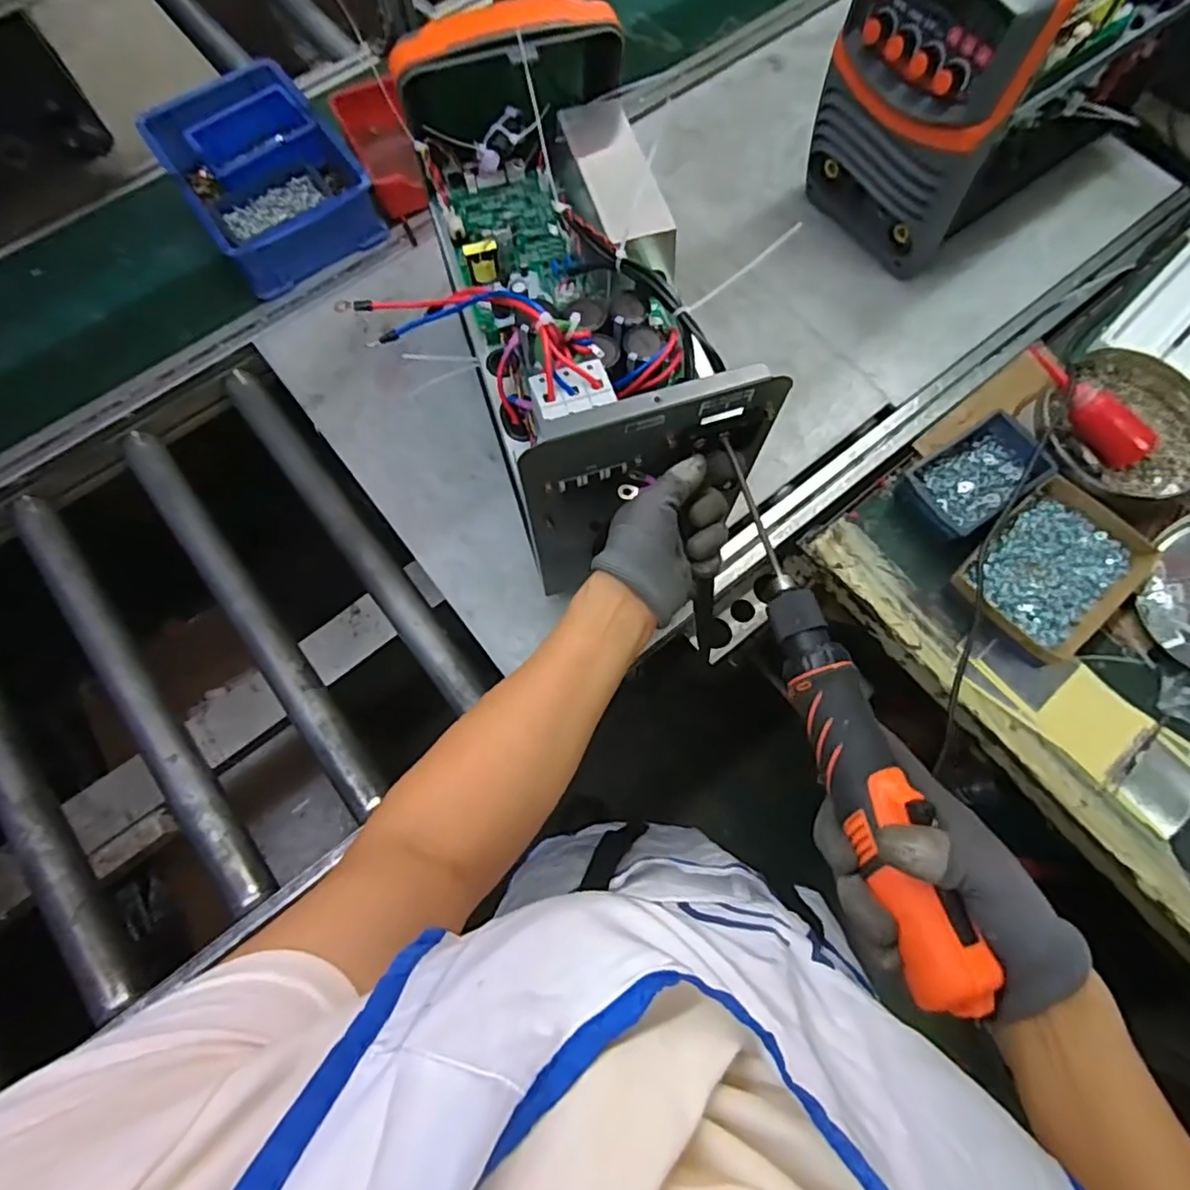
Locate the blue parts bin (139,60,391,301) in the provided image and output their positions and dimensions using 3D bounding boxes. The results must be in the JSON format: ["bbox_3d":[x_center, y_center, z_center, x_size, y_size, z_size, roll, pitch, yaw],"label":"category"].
[{"bbox_3d":[-0.453,-0.575,0.860,0.216,0.086,0.306,-35,75,-8],"label":"blue parts bin"}]

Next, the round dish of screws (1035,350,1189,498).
[{"bbox_3d":[0.595,-0.202,0.714,0.192,0.053,0.181,-1,73,2],"label":"round dish of screws"}]

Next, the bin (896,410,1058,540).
[{"bbox_3d":[0.427,-0.130,0.705,0.149,0.051,0.096,-31,74,-7],"label":"bin"}]

